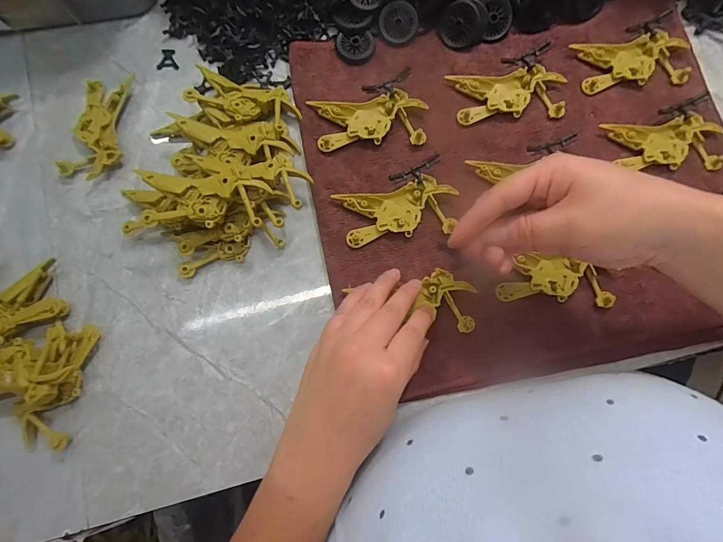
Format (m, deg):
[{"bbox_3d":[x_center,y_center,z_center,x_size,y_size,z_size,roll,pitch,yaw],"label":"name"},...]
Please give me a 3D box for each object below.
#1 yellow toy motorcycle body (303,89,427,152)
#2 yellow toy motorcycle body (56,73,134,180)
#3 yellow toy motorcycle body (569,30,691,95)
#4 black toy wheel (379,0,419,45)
[{"bbox_3d":[0.008,-0.138,0.346,0.098,0.009,0.050,-5,79,-1],"label":"yellow toy motorcycle body"},{"bbox_3d":[-0.238,-0.134,0.346,0.045,0.013,0.101,7,79,1],"label":"yellow toy motorcycle body"},{"bbox_3d":[0.256,-0.198,0.354,0.101,0.012,0.049,-8,79,-2],"label":"yellow toy motorcycle body"},{"bbox_3d":[0.035,-0.238,0.360,0.037,0.007,0.037,0,102,0],"label":"black toy wheel"}]

